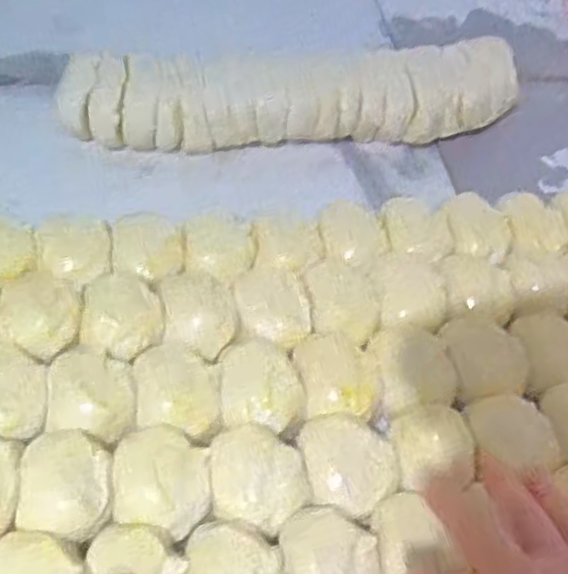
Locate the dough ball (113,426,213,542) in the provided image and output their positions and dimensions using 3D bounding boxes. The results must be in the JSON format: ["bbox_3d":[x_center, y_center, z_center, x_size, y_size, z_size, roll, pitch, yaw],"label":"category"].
[{"bbox_3d":[-0.064,0.100,0.377,0.049,0.025,0.053,4,52,-5],"label":"dough ball"}]

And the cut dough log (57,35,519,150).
[{"bbox_3d":[0.015,-0.155,0.595,0.375,0.065,0.068,-6,54,-12],"label":"cut dough log"}]

